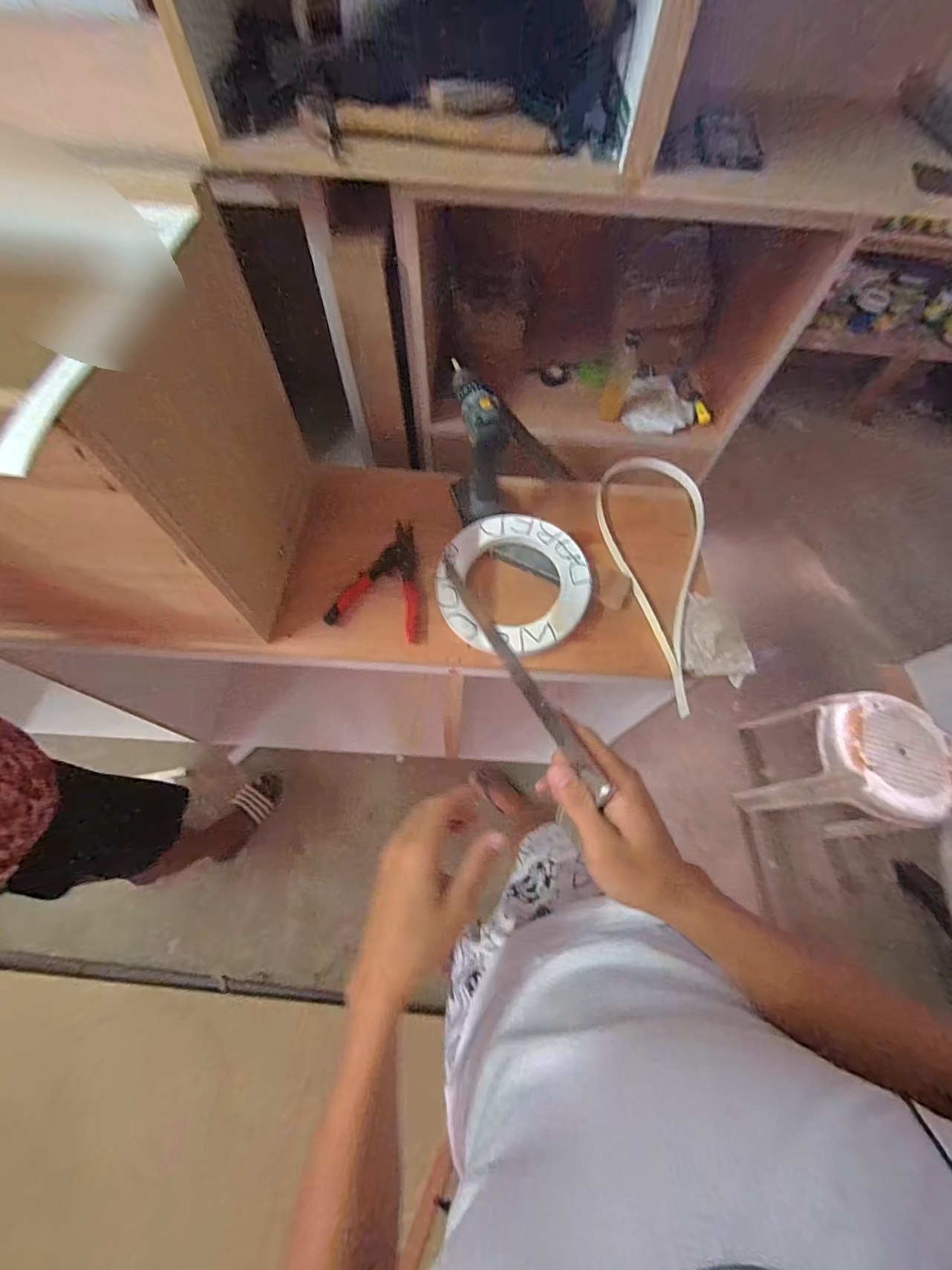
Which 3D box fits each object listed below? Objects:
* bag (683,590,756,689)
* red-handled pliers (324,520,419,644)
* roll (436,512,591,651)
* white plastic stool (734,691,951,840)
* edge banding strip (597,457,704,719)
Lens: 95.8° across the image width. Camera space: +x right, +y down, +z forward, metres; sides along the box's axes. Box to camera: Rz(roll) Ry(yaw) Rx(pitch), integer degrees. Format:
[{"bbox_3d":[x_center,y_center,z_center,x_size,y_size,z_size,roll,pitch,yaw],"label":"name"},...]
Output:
[{"bbox_3d":[0.386,0.000,0.684,0.104,0.030,0.138,10,64,2],"label":"bag"},{"bbox_3d":[-0.140,-0.098,0.712,0.136,0.019,0.209,13,64,4],"label":"red-handled pliers"},{"bbox_3d":[0.060,-0.091,0.702,0.244,0.035,0.236,1,64,-2],"label":"roll"},{"bbox_3d":[1.023,0.374,1.247,0.371,0.394,0.335,-11,65,-8],"label":"white plastic stool"},{"bbox_3d":[0.291,-0.132,0.753,0.203,0.020,0.507,17,65,6],"label":"edge banding strip"}]

